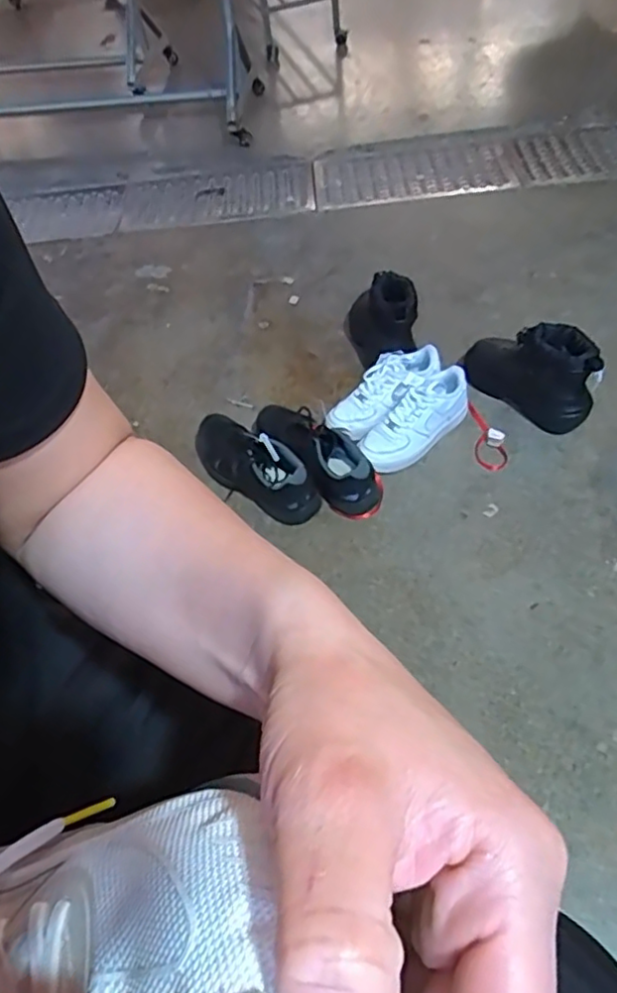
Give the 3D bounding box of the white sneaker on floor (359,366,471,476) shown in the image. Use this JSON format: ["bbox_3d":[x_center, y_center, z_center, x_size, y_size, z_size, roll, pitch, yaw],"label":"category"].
[{"bbox_3d":[0.201,-0.140,1.182,0.242,0.101,0.085,-40,57,-9],"label":"white sneaker on floor"}]

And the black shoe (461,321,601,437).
[{"bbox_3d":[0.411,-0.241,1.190,0.267,0.170,0.093,32,61,27],"label":"black shoe"}]

